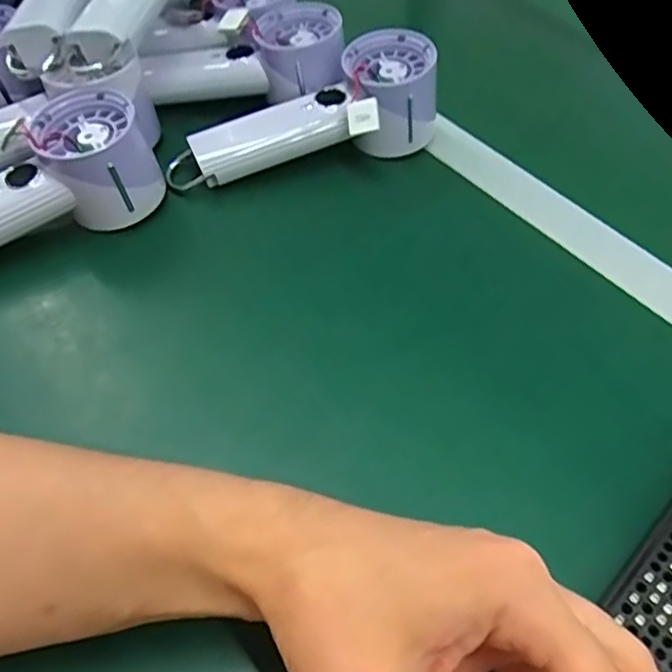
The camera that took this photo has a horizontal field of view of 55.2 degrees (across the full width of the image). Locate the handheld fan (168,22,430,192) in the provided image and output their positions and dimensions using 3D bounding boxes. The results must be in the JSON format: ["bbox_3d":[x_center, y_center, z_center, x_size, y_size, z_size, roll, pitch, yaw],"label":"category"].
[{"bbox_3d":[-0.019,-0.139,0.433,0.192,0.059,0.066,-23,56,-5],"label":"handheld fan"}]

